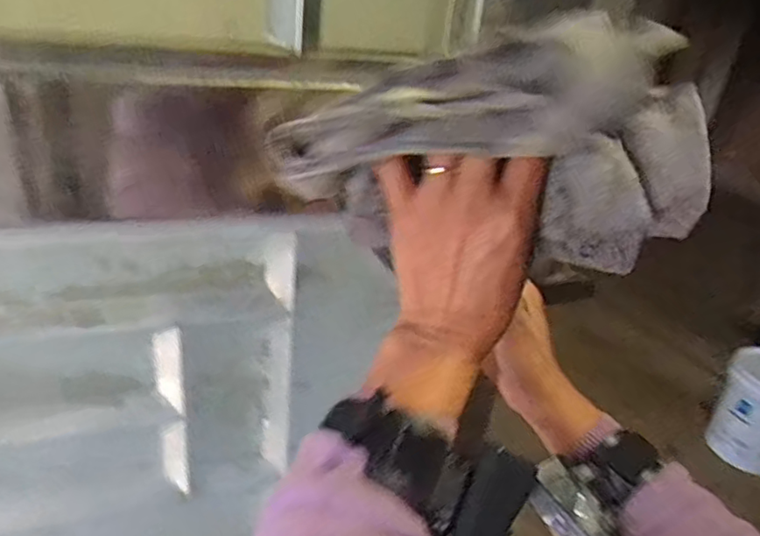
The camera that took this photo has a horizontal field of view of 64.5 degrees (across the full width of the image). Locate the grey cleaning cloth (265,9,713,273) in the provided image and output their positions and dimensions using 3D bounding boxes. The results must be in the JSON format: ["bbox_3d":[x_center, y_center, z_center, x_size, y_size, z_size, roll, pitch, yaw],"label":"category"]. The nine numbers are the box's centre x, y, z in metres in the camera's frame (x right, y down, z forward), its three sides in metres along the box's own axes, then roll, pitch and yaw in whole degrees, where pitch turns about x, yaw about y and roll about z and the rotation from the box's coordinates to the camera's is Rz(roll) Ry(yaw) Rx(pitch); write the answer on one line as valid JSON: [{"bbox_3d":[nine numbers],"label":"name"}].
[{"bbox_3d":[0.056,-0.058,0.300,0.207,0.126,0.053,6,28,1],"label":"grey cleaning cloth"}]

